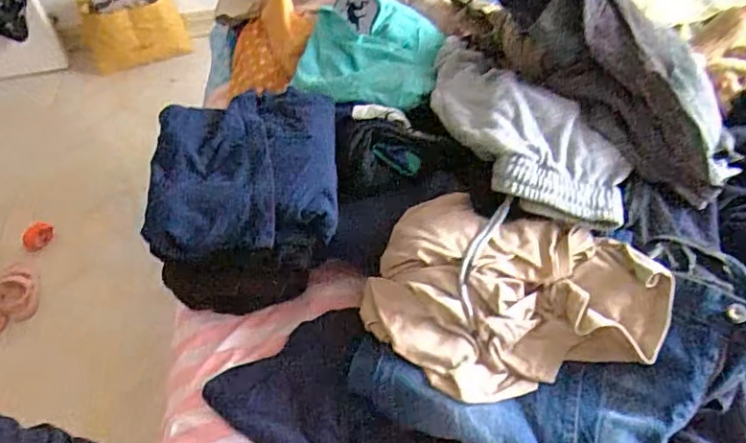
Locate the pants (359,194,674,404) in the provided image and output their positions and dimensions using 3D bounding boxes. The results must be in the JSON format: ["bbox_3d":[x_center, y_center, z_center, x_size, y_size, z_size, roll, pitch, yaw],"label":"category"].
[{"bbox_3d":[0.151,0.085,0.614,0.297,0.080,0.222,18,54,18],"label":"pants"}]

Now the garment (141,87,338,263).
[{"bbox_3d":[-0.151,-0.075,0.678,0.208,0.058,0.235,-5,50,0],"label":"garment"}]

